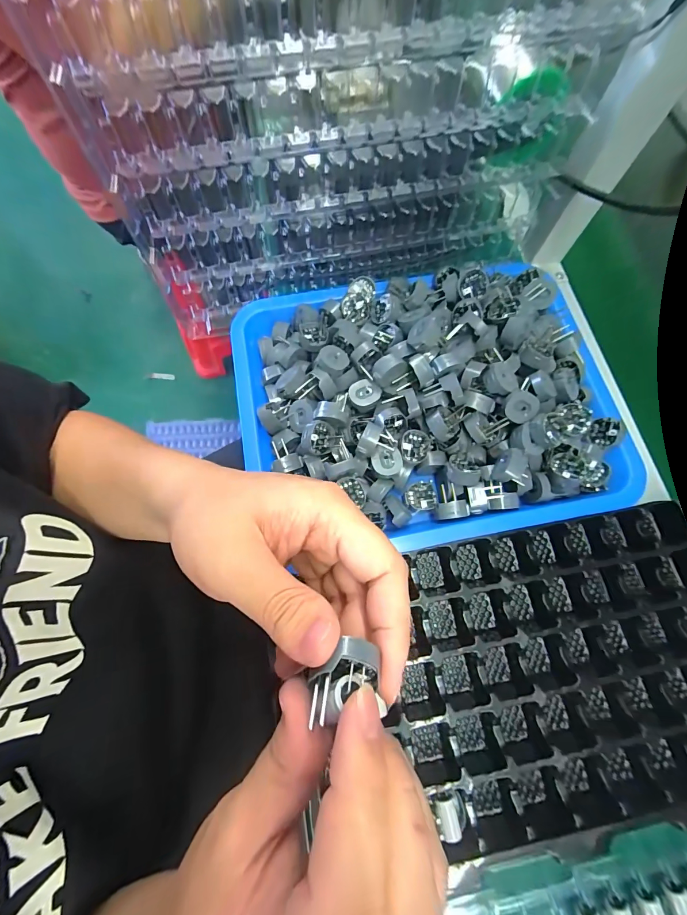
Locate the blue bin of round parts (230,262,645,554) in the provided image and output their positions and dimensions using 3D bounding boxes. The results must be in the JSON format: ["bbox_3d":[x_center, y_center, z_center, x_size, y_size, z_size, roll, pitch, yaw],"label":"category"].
[{"bbox_3d":[0.070,-0.057,0.315,0.325,0.059,0.256,-10,71,-6],"label":"blue bin of round parts"}]

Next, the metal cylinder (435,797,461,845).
[{"bbox_3d":[0.068,0.235,0.231,0.013,0.010,0.022,-13,72,-7],"label":"metal cylinder"}]

